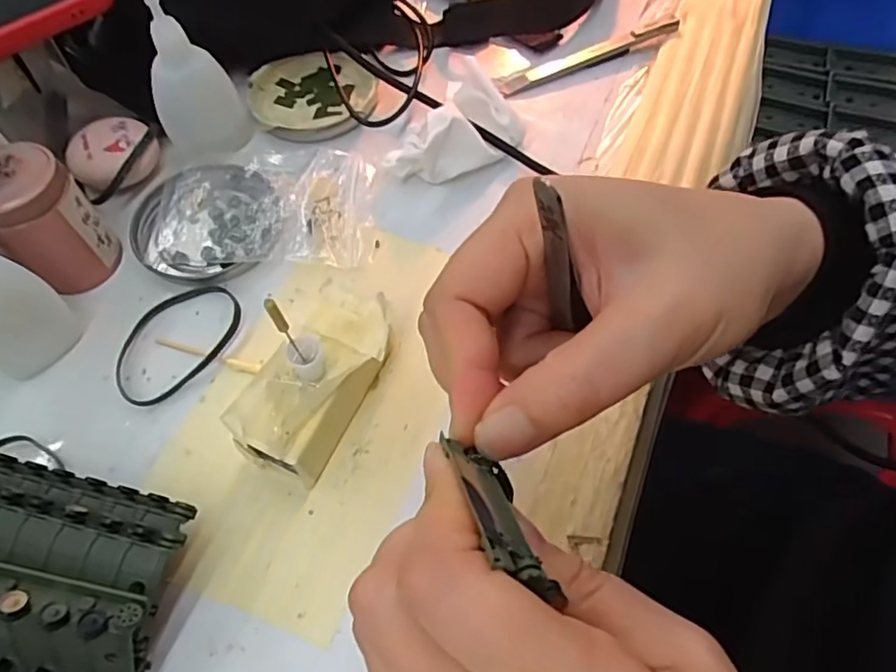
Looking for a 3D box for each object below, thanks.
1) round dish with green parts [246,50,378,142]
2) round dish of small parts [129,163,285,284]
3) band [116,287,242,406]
[{"bbox_3d":[-0.085,-0.149,0.385,0.078,0.015,0.075,-1,60,2],"label":"round dish with green parts"},{"bbox_3d":[-0.132,-0.064,0.334,0.081,0.011,0.077,-1,60,2],"label":"round dish of small parts"},{"bbox_3d":[-0.135,0.001,0.304,0.047,0.004,0.070,40,69,22],"label":"band"}]

